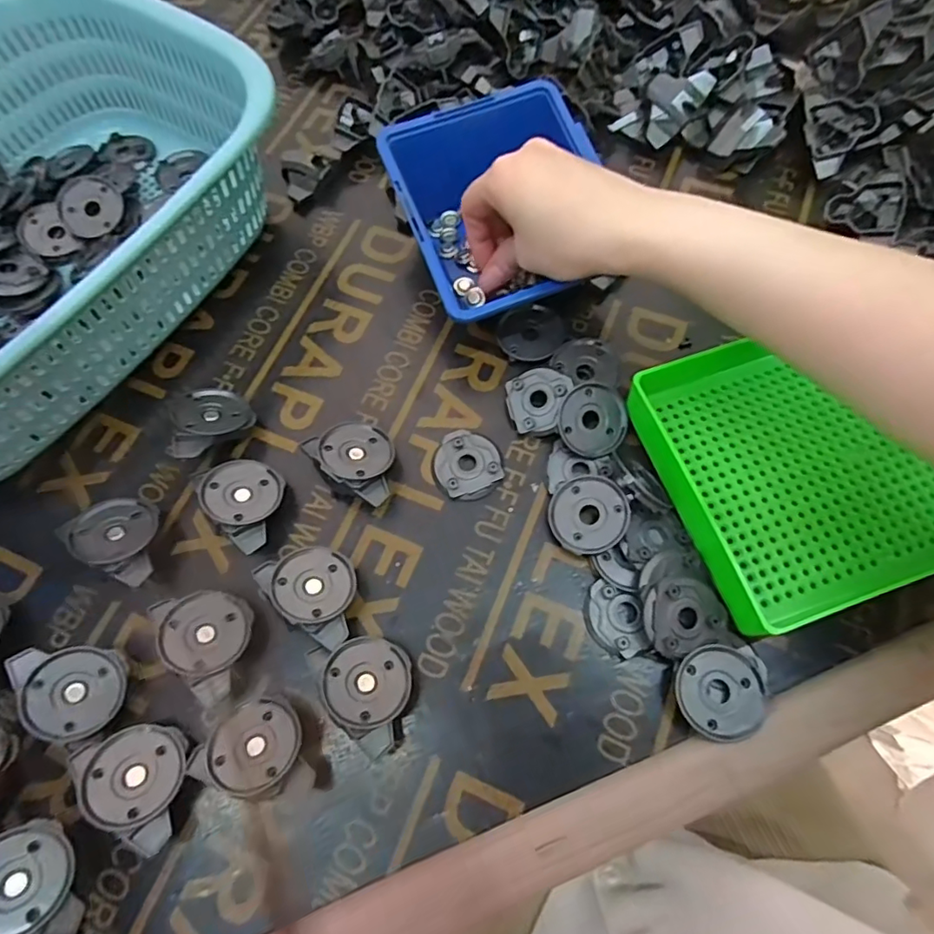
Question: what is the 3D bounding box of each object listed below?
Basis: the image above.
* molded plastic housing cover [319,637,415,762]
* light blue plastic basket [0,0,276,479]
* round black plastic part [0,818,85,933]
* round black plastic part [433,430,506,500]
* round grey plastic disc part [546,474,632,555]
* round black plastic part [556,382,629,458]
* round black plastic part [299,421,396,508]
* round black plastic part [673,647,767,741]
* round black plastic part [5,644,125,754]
[{"bbox_3d":[-0.050,0.110,0.275,0.045,0.015,0.046,29,52,6],"label":"molded plastic housing cover"},{"bbox_3d":[-0.282,-0.143,0.342,0.235,0.101,0.329,35,74,14],"label":"light blue plastic basket"},{"bbox_3d":[-0.201,0.190,0.248,0.043,0.013,0.049,-5,66,-40],"label":"round black plastic part"},{"bbox_3d":[0.001,-0.002,0.330,0.039,0.005,0.042,-1,69,2],"label":"round black plastic part"},{"bbox_3d":[0.067,0.026,0.306,0.042,0.004,0.042,-5,74,19],"label":"round grey plastic disc part"},{"bbox_3d":[0.074,-0.027,0.326,0.041,0.004,0.041,0,92,-13],"label":"round black plastic part"},{"bbox_3d":[-0.062,-0.001,0.322,0.053,0.019,0.044,41,54,15],"label":"round black plastic part"},{"bbox_3d":[0.122,0.109,0.269,0.041,0.004,0.041,-1,69,2],"label":"round black plastic part"},{"bbox_3d":[-0.199,0.114,0.277,0.048,0.013,0.048,8,73,-29],"label":"round black plastic part"}]

